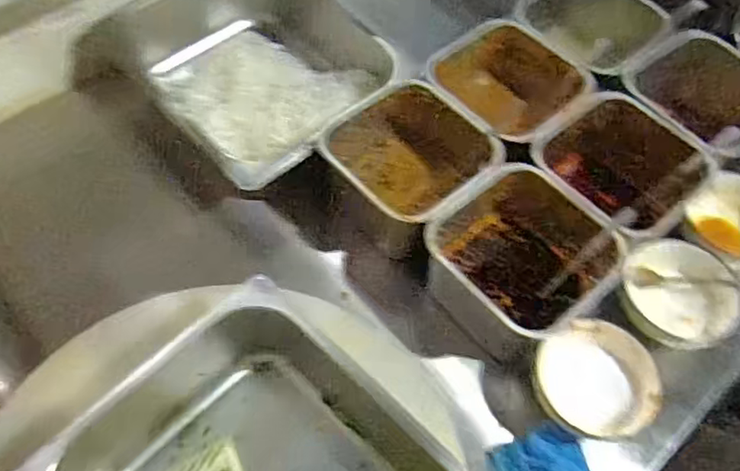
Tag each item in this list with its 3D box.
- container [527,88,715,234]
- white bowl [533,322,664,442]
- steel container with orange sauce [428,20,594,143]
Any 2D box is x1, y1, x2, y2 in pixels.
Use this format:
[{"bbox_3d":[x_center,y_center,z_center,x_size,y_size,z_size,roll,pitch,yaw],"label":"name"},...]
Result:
[{"bbox_3d":[0.266,-0.063,0.690,0.166,0.116,0.161,-39,68,-23],"label":"container"},{"bbox_3d":[0.215,0.140,0.601,0.108,0.053,0.110,1,59,-2],"label":"white bowl"},{"bbox_3d":[0.154,-0.163,0.749,0.159,0.111,0.169,-37,67,-22],"label":"steel container with orange sauce"}]

